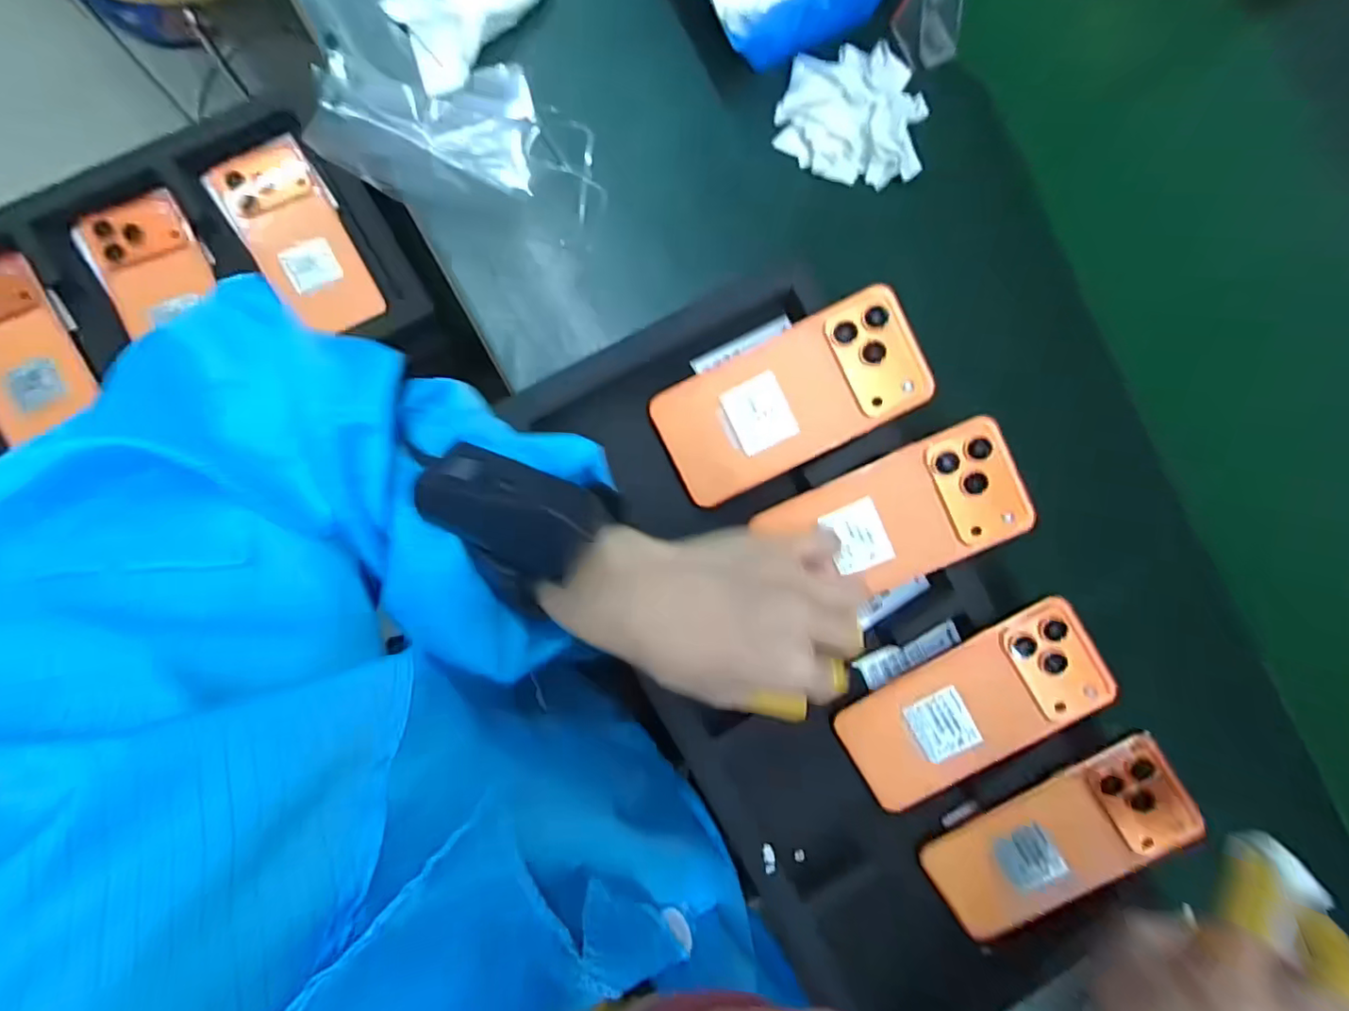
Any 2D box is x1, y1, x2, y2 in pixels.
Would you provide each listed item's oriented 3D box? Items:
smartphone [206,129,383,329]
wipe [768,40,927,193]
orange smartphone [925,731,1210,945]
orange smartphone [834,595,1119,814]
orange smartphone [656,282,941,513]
[{"bbox_3d":[-0.322,-0.231,0.506,0.080,0.017,0.174,-33,94,-9],"label":"smartphone"},{"bbox_3d":[0.120,-0.266,0.396,0.095,0.026,0.083,3,88,-10],"label":"wipe"},{"bbox_3d":[0.245,0.214,0.374,0.161,0.009,0.071,-33,80,9],"label":"orange smartphone"},{"bbox_3d":[0.192,0.130,0.378,0.162,0.016,0.076,-33,86,9],"label":"orange smartphone"},{"bbox_3d":[0.071,-0.065,0.361,0.160,0.011,0.077,-27,93,6],"label":"orange smartphone"}]

